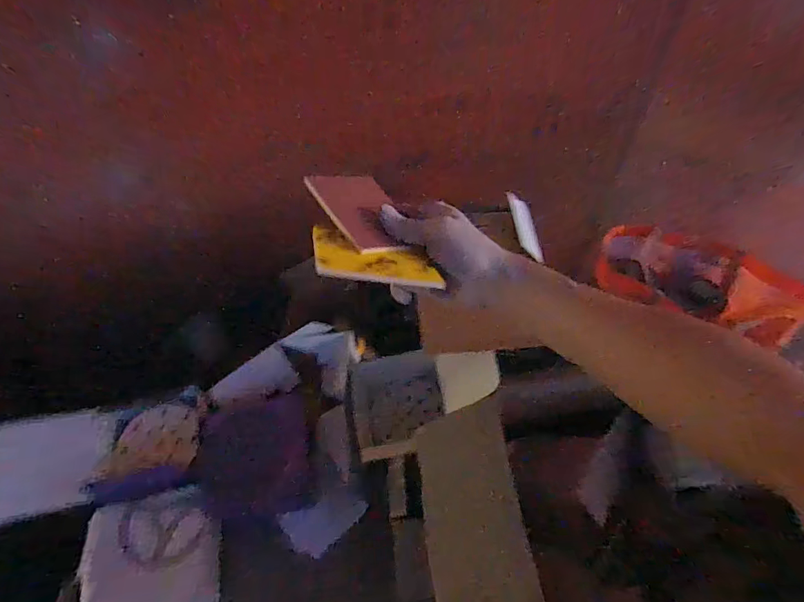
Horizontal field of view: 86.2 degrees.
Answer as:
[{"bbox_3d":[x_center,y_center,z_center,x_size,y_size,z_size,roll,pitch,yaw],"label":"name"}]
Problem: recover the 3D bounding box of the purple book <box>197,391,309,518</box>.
[{"bbox_3d":[-0.265,0.275,0.779,0.180,0.024,0.201,1,62,-18],"label":"purple book"}]

